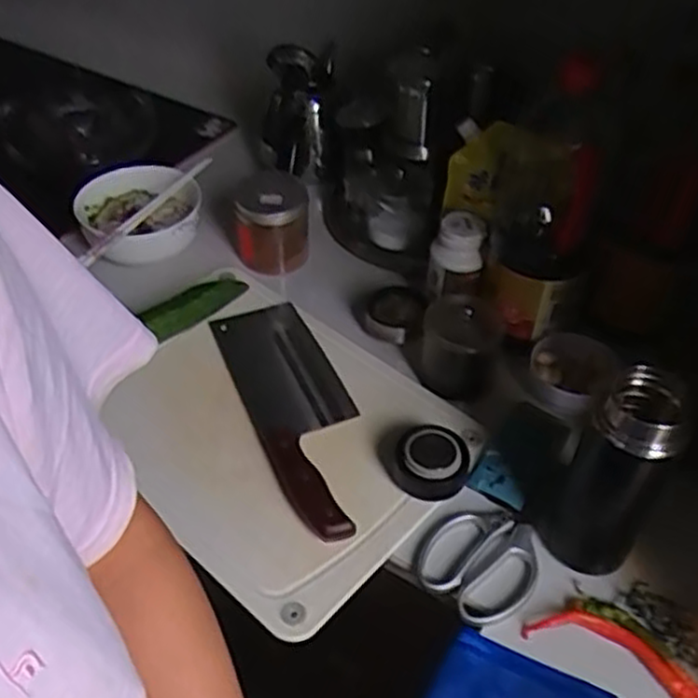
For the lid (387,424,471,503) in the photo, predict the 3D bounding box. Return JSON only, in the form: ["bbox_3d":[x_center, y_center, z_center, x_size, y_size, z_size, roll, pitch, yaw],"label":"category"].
[{"bbox_3d":[0.072,0.103,0.671,0.070,0.040,0.064,1,45,-1],"label":"lid"}]

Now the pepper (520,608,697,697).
[{"bbox_3d":[0.206,0.232,0.569,0.137,0.011,0.042,23,48,19],"label":"pepper"}]

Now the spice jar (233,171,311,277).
[{"bbox_3d":[-0.092,-0.154,0.898,0.085,0.093,0.090,1,45,-1],"label":"spice jar"}]

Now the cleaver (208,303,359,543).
[{"bbox_3d":[-0.048,0.053,0.733,0.097,0.016,0.303,-16,48,-18],"label":"cleaver"}]

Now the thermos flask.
[{"bbox_3d":[0.204,0.097,0.581,0.074,0.188,0.060,27,49,22],"label":"thermos flask"}]

